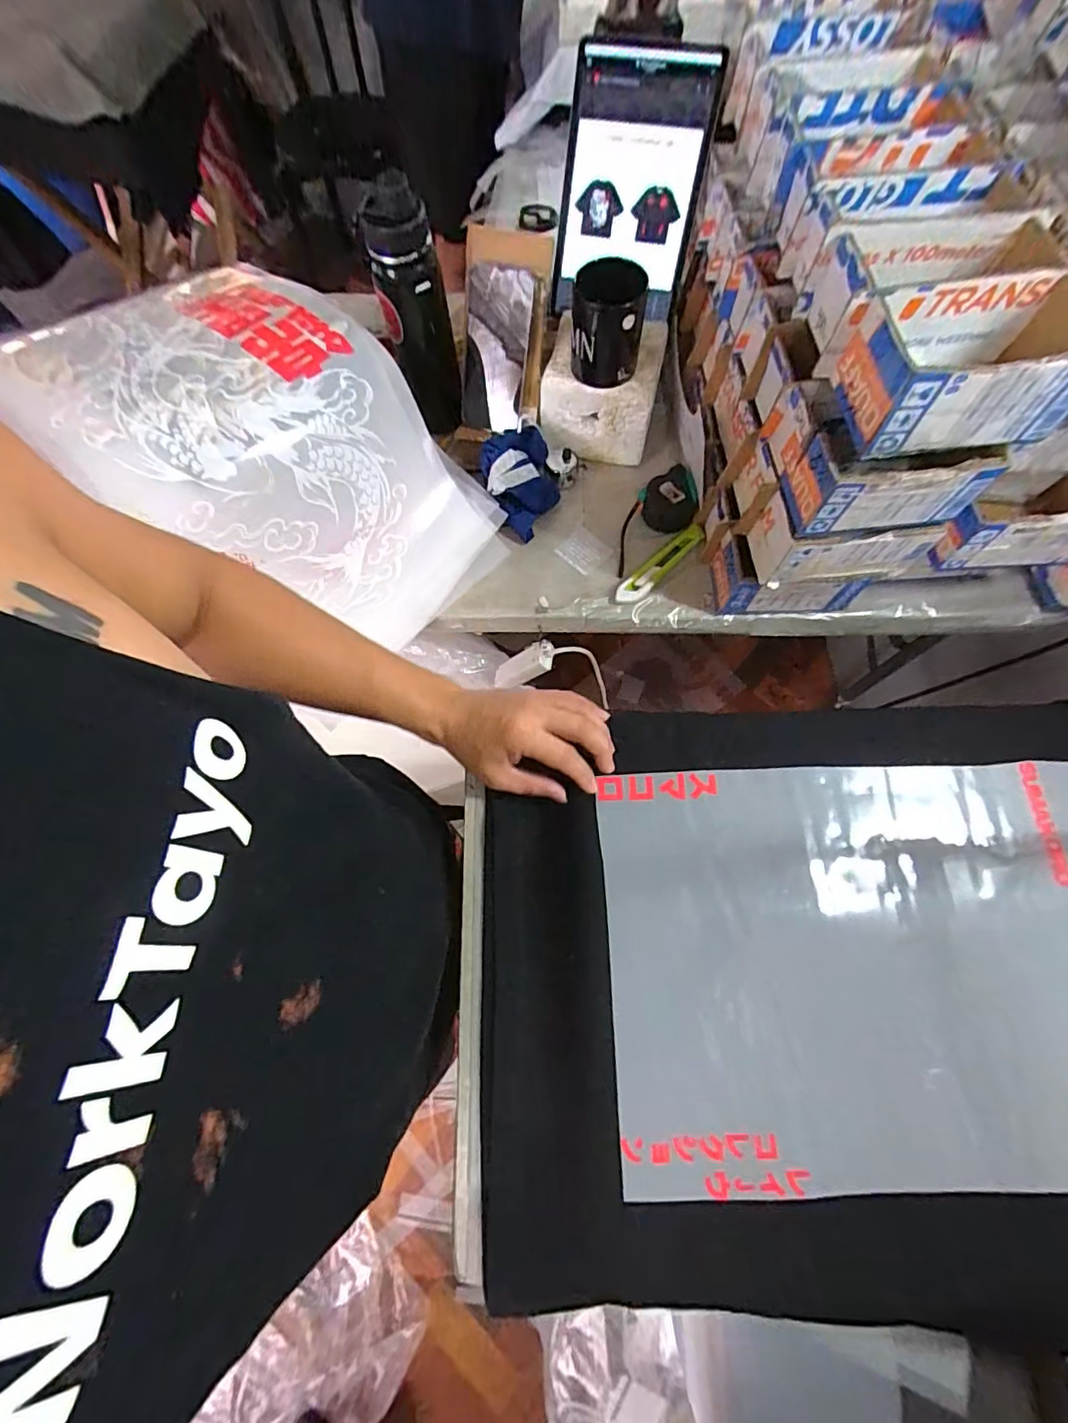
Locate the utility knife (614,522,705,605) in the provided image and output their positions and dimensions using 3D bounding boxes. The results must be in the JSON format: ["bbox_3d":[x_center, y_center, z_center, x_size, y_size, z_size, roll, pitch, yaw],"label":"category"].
[{"bbox_3d":[0.161,-0.185,0.681,0.146,0.019,0.028,-42,75,-13],"label":"utility knife"}]

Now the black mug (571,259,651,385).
[{"bbox_3d":[0.083,-0.451,0.619,0.079,0.103,0.079,4,70,2],"label":"black mug"}]

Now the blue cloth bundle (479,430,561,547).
[{"bbox_3d":[-0.019,-0.297,0.694,0.087,0.070,0.130,-10,71,-3],"label":"blue cloth bundle"}]

